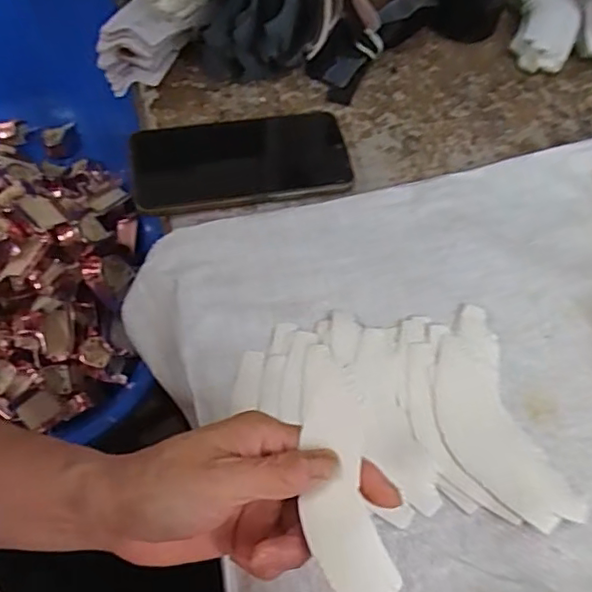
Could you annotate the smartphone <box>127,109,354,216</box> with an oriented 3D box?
[{"bbox_3d":[-0.043,-0.104,0.447,0.159,0.013,0.080,-10,63,-6],"label":"smartphone"}]

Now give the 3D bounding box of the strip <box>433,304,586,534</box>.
[{"bbox_3d":[0.119,0.075,0.369,0.060,0.006,0.139,-14,63,-14],"label":"strip"}]

